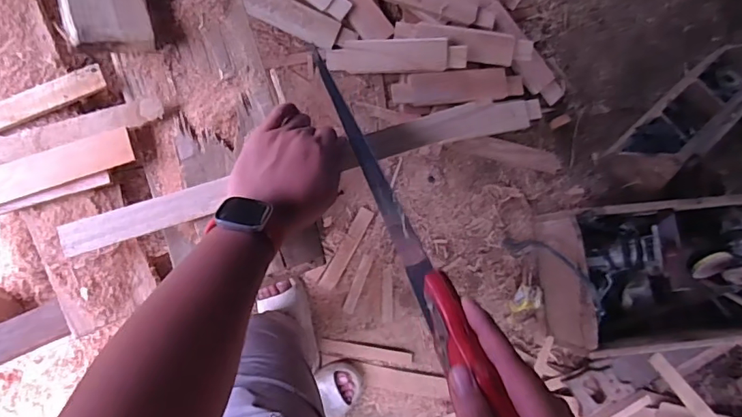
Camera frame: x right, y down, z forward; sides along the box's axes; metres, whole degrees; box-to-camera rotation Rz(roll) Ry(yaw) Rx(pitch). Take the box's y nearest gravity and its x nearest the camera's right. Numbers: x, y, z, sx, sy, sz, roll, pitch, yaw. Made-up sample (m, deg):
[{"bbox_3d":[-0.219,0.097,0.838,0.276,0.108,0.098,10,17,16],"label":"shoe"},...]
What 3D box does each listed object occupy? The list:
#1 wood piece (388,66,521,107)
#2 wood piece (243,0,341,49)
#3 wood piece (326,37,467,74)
[{"bbox_3d":[0.228,-0.320,1.304,0.341,0.018,0.081,-6,99,-2],"label":"wood piece"},{"bbox_3d":[-0.212,-0.500,1.281,0.262,0.023,0.079,22,97,-13],"label":"wood piece"},{"bbox_3d":[0.065,-0.396,1.279,0.354,0.022,0.083,0,105,7],"label":"wood piece"}]

